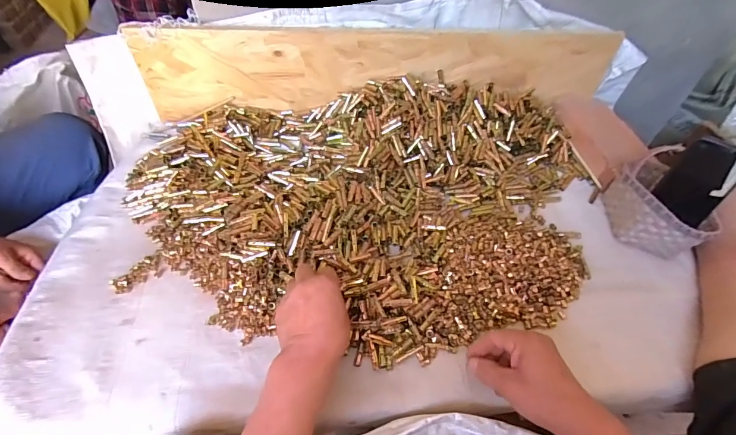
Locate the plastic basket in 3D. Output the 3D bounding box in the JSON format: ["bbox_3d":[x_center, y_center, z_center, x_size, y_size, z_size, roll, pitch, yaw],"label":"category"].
[{"bbox_3d":[0.459,-0.024,0.591,0.149,0.097,0.146,-34,60,-26],"label":"plastic basket"}]

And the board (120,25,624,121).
[{"bbox_3d":[0.028,-0.288,0.726,0.908,0.172,0.037,-3,48,-2],"label":"board"}]

